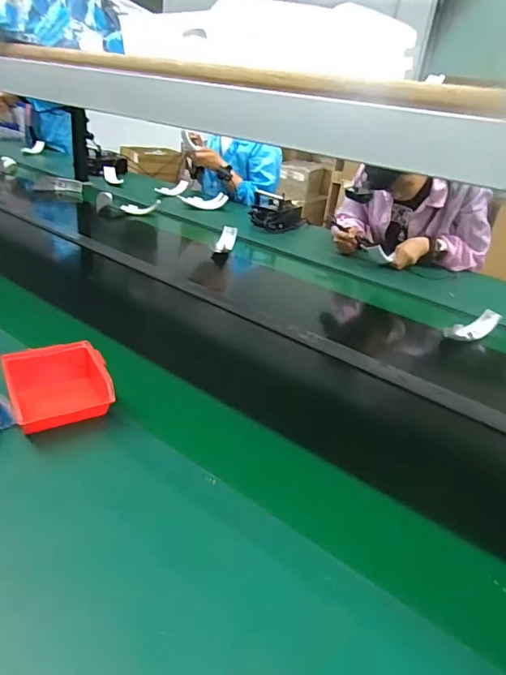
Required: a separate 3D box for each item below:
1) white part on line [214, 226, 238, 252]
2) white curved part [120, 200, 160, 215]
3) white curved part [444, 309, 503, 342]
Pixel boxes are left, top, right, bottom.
[{"bbox_3d":[-0.080,-0.299,1.432,0.045,0.021,0.128,11,48,8],"label":"white part on line"},{"bbox_3d":[-0.400,-0.465,1.676,0.140,0.017,0.046,-15,78,-17],"label":"white curved part"},{"bbox_3d":[0.506,-0.024,1.066,0.150,0.034,0.058,-21,36,-14],"label":"white curved part"}]

